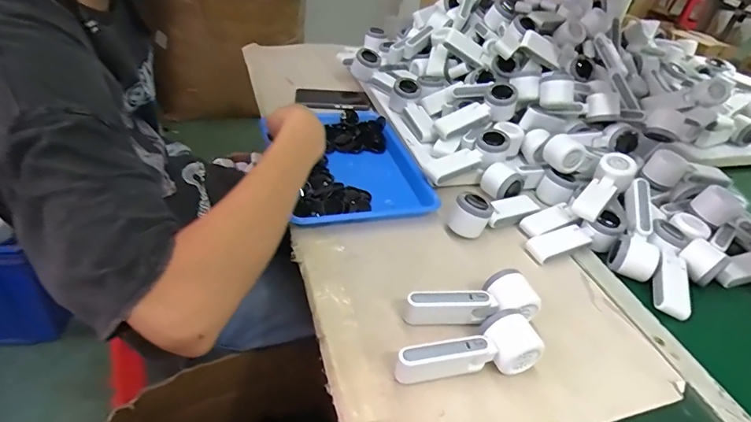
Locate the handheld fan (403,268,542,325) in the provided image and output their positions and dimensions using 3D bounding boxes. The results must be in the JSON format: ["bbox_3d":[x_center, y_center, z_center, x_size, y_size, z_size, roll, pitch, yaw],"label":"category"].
[{"bbox_3d":[0.120,0.113,0.558,0.165,0.053,0.055,2,40,-7],"label":"handheld fan"}]

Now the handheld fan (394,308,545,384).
[{"bbox_3d":[0.100,0.154,0.500,0.159,0.051,0.063,-7,42,-18],"label":"handheld fan"}]

